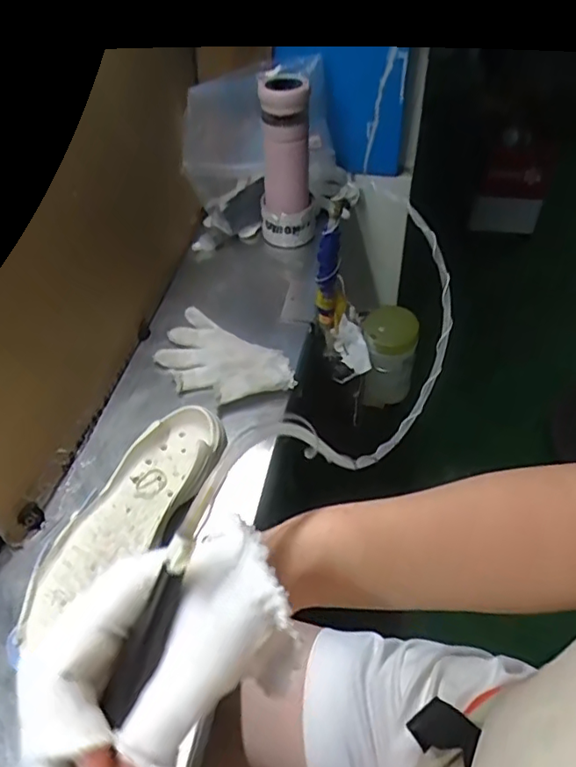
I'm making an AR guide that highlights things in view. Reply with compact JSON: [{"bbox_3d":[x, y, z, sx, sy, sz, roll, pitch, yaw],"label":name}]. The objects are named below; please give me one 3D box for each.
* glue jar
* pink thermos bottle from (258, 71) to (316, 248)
[{"bbox_3d":[0.149,-0.040,0.854,0.076,0.153,0.092,5,49,10],"label":"glue jar"},{"bbox_3d":[-0.003,-0.307,0.819,0.080,0.219,0.067,-4,48,1],"label":"pink thermos bottle"}]

